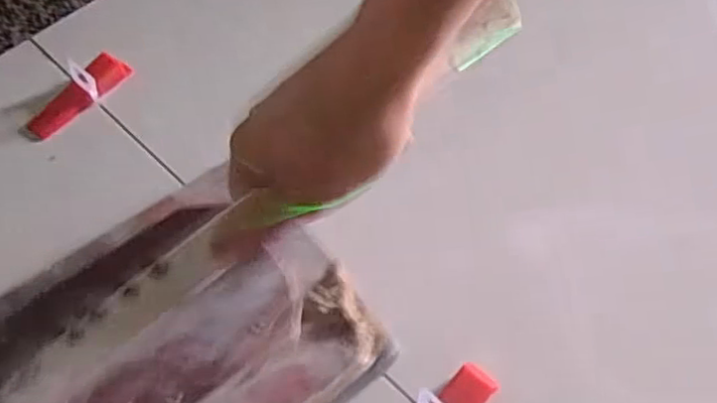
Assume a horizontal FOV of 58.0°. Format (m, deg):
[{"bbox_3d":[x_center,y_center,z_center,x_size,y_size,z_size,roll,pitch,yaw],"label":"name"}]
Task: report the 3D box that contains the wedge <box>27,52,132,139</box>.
[{"bbox_3d":[-0.211,-0.083,0.485,0.025,0.020,0.084,40,67,23],"label":"wedge"}]

